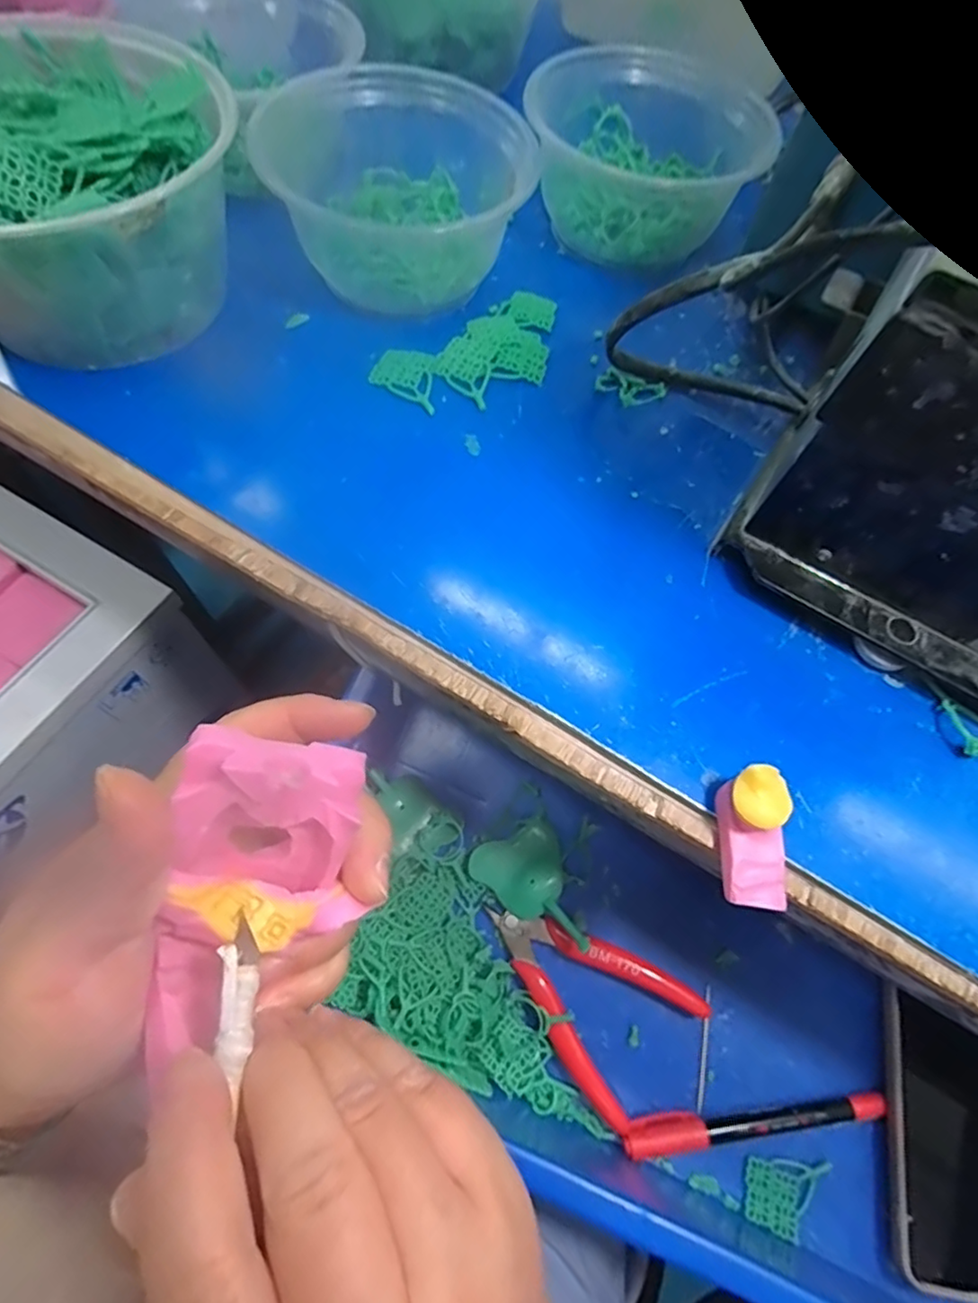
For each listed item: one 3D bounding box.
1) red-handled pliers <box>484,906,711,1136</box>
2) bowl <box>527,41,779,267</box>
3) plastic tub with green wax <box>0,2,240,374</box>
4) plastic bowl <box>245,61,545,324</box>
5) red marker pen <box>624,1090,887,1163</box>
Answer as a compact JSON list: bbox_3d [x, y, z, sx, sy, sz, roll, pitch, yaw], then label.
[{"bbox_3d":[0.047,0.181,0.312,0.111,0.014,0.074,37,68,12],"label":"red-handled pliers"},{"bbox_3d":[0.088,-0.284,0.327,0.128,0.055,0.105,25,66,7],"label":"bowl"},{"bbox_3d":[-0.191,-0.209,0.265,0.153,0.081,0.153,2,65,-4],"label":"plastic tub with green wax"},{"bbox_3d":[-0.038,-0.242,0.301,0.126,0.047,0.132,0,71,-1],"label":"plastic bowl"},{"bbox_3d":[0.133,0.238,0.293,0.130,0.014,0.014,-4,66,-7],"label":"red marker pen"}]

